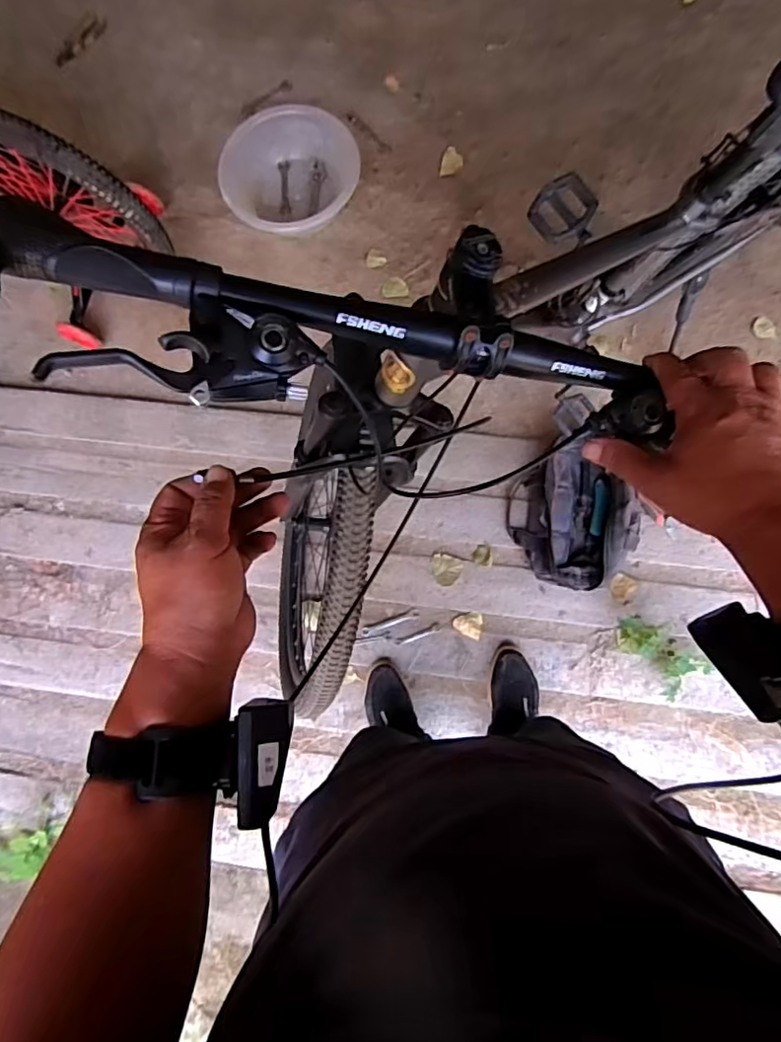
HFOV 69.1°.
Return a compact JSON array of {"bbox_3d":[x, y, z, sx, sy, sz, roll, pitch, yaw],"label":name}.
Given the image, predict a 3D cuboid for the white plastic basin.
[{"bbox_3d":[-0.245,-0.861,1.401,0.334,0.116,0.268,-7,81,2],"label":"white plastic basin"}]

